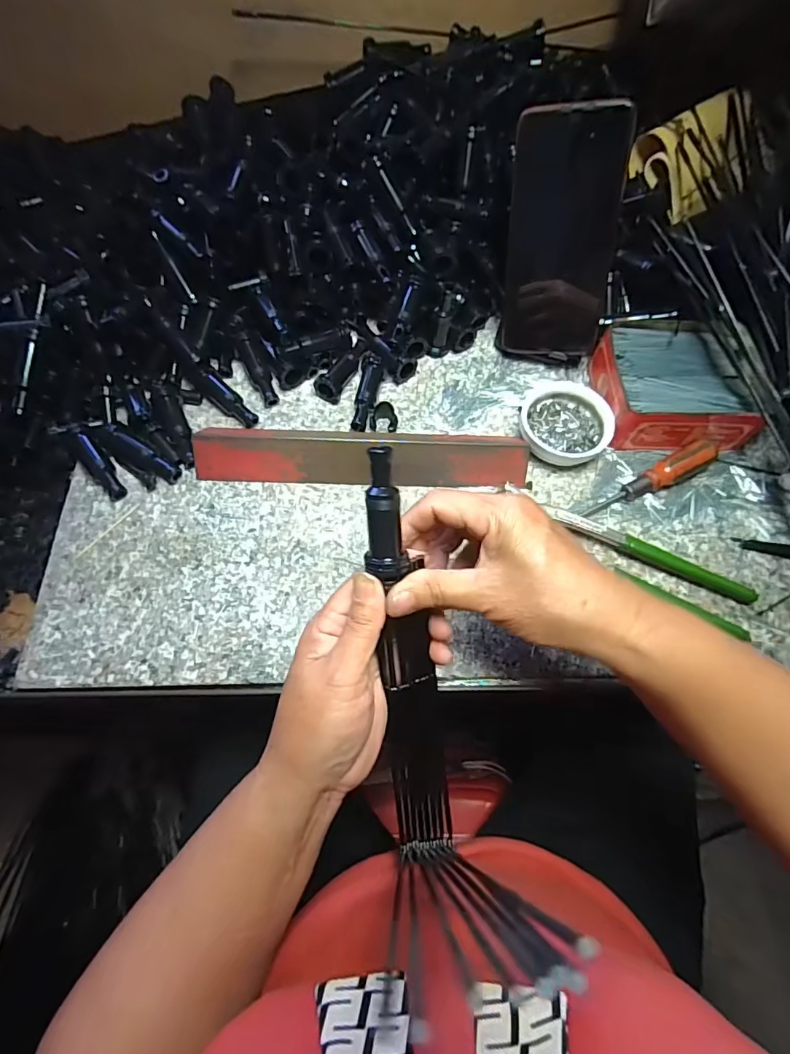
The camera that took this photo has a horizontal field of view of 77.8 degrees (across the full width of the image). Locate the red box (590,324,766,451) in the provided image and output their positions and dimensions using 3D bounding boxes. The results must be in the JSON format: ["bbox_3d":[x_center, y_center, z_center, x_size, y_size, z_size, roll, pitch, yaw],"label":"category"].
[{"bbox_3d":[0.228,-0.118,0.407,0.114,0.038,0.106,1,65,-1],"label":"red box"}]

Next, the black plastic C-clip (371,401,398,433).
[{"bbox_3d":[-0.009,-0.090,0.402,0.022,0.020,0.015,6,65,2],"label":"black plastic C-clip"}]

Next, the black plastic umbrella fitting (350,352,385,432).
[{"bbox_3d":[-0.023,-0.114,0.414,0.018,0.017,0.068,11,65,4],"label":"black plastic umbrella fitting"}]

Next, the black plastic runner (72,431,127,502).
[{"bbox_3d":[-0.230,-0.046,0.377,0.017,0.017,0.061,-37,85,-16],"label":"black plastic runner"}]

